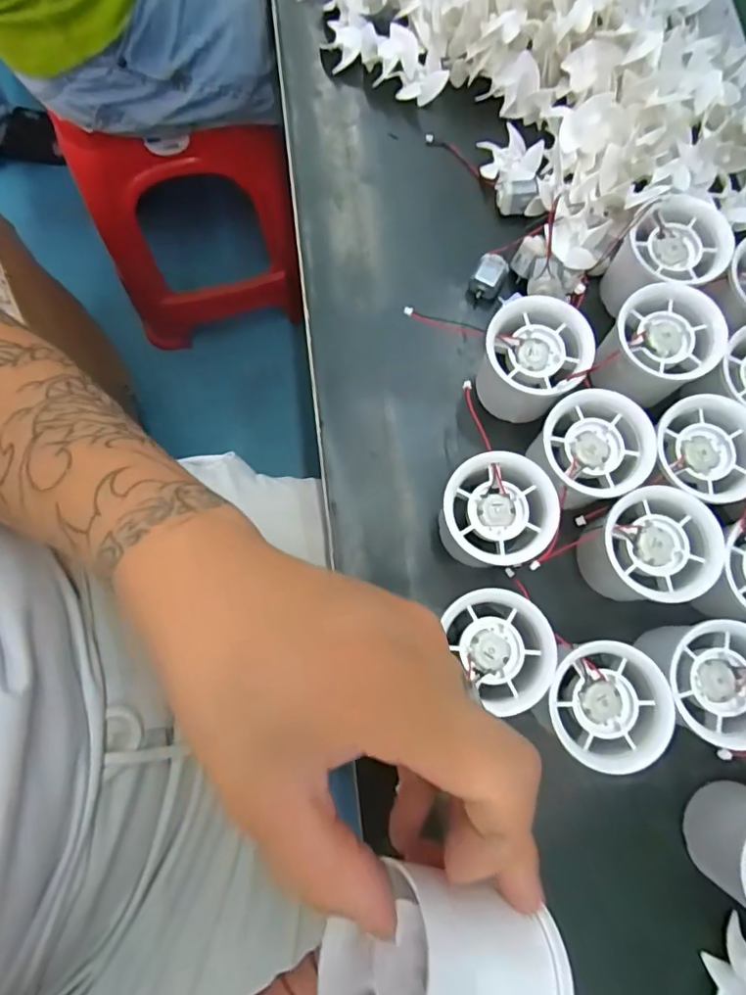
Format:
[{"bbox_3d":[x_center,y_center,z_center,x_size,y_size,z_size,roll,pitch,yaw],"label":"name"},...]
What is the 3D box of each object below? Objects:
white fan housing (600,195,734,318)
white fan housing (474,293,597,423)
[{"bbox_3d":[0.172,-0.137,0.325,0.051,0.055,0.053,0,77,-1],"label":"white fan housing"},{"bbox_3d":[0.091,-0.078,0.316,0.052,0.051,0.054,0,77,-1],"label":"white fan housing"}]

